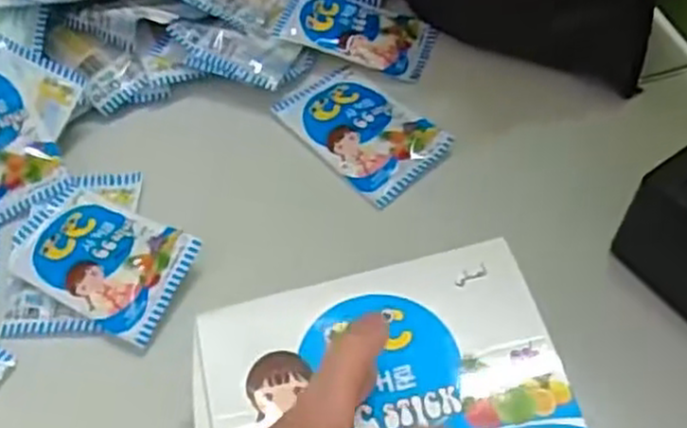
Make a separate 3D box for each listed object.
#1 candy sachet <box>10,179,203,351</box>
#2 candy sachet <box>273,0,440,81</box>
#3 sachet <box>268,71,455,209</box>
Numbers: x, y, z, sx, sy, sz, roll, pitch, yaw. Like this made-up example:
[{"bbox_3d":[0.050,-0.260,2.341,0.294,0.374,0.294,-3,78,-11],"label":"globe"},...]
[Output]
[{"bbox_3d":[-0.138,0.022,0.417,0.110,0.016,0.063,24,62,18],"label":"candy sachet"},{"bbox_3d":[0.009,-0.126,0.507,0.099,0.019,0.057,13,59,11],"label":"candy sachet"},{"bbox_3d":[0.011,-0.054,0.468,0.064,0.008,0.102,-37,63,-19],"label":"sachet"}]

